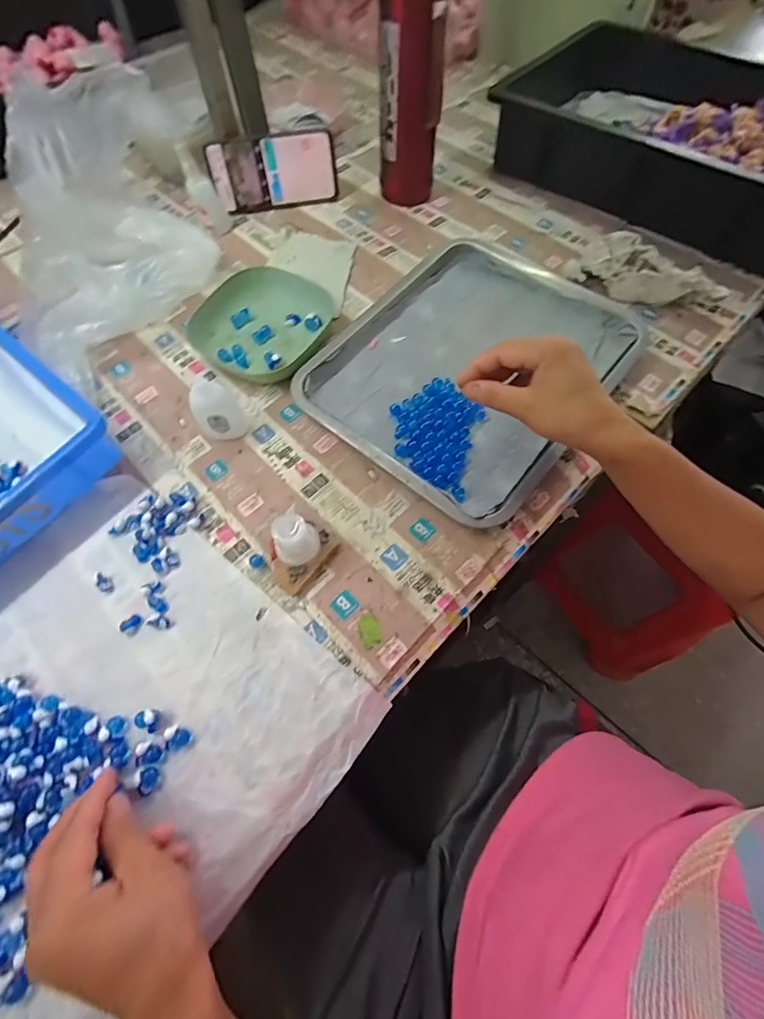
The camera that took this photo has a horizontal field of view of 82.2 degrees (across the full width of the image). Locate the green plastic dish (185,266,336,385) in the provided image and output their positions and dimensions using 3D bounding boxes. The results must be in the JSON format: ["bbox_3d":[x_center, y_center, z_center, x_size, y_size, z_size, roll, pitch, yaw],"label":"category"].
[{"bbox_3d":[-0.138,-0.213,0.504,0.142,0.026,0.142,0,73,-1],"label":"green plastic dish"}]

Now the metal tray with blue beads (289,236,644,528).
[{"bbox_3d":[0.095,-0.157,0.469,0.264,0.027,0.313,38,72,18],"label":"metal tray with blue beads"}]

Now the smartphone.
[{"bbox_3d":[-0.142,-0.449,0.585,0.161,0.079,0.015,-12,49,-6],"label":"smartphone"}]

